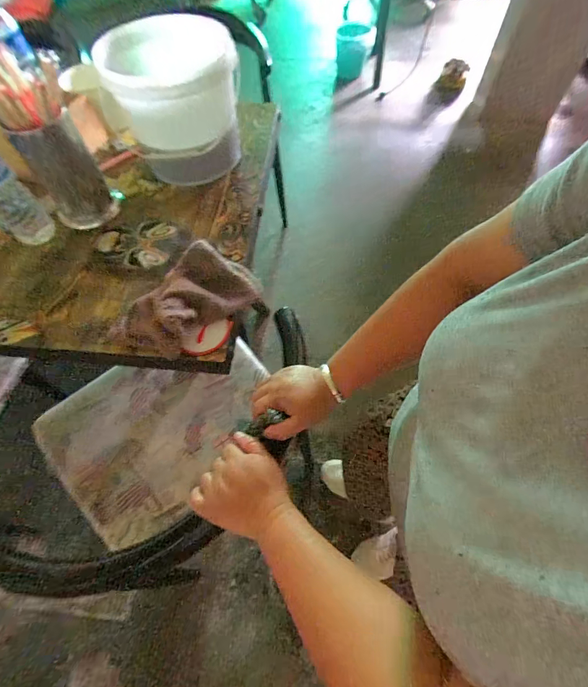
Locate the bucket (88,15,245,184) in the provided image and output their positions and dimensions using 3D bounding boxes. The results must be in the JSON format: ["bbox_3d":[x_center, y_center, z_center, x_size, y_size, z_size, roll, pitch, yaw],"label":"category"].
[{"bbox_3d":[-0.209,-0.453,0.667,0.226,0.205,0.209,-1,60,2],"label":"bucket"}]

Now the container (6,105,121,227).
[{"bbox_3d":[-0.404,-0.309,0.622,0.108,0.160,0.123,-34,65,-16],"label":"container"}]

